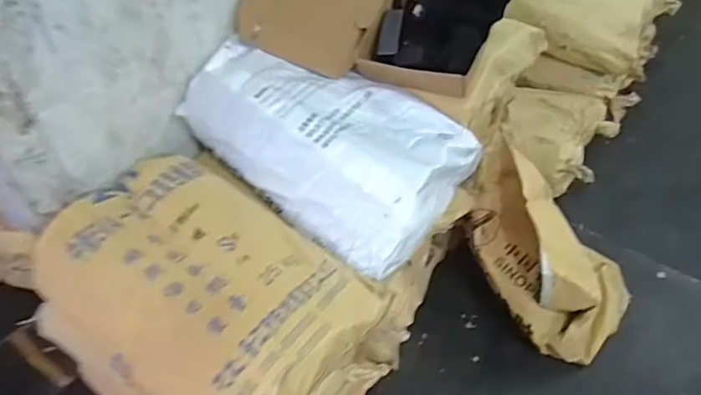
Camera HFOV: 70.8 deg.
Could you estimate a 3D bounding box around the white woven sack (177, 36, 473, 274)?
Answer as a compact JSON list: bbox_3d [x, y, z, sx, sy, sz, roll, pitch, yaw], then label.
[{"bbox_3d":[-0.052,-0.147,1.153,0.611,0.208,0.407,29,52,22],"label":"white woven sack"}]

